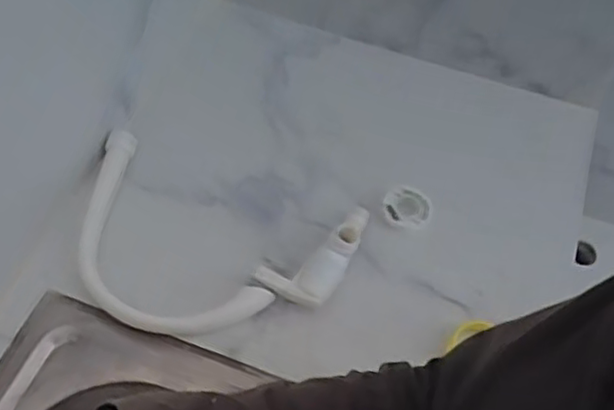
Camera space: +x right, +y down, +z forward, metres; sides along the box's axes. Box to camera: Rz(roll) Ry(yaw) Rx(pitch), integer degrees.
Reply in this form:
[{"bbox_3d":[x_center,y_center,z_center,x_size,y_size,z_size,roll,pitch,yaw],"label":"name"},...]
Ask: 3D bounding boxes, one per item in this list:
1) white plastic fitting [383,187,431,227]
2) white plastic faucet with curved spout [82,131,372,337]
[{"bbox_3d":[0.107,0.002,0.708,0.048,0.008,0.046,-2,54,3],"label":"white plastic fitting"},{"bbox_3d":[-0.099,0.038,0.648,0.285,0.046,0.190,12,56,13],"label":"white plastic faucet with curved spout"}]

